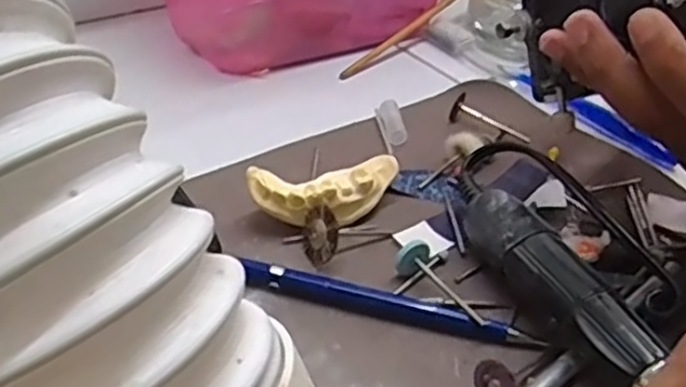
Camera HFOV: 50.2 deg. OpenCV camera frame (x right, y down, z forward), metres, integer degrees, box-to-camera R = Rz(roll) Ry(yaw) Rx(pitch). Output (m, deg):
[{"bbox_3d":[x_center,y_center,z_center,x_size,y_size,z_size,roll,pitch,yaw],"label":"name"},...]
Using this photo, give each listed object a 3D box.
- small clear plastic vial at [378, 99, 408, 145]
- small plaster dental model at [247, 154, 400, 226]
[{"bbox_3d":[0.027,-0.040,0.401,0.011,0.009,0.031,-4,38,-14],"label":"small clear plastic vial"},{"bbox_3d":[-0.006,0.001,0.327,0.070,0.026,0.022,-12,40,-23],"label":"small plaster dental model"}]

